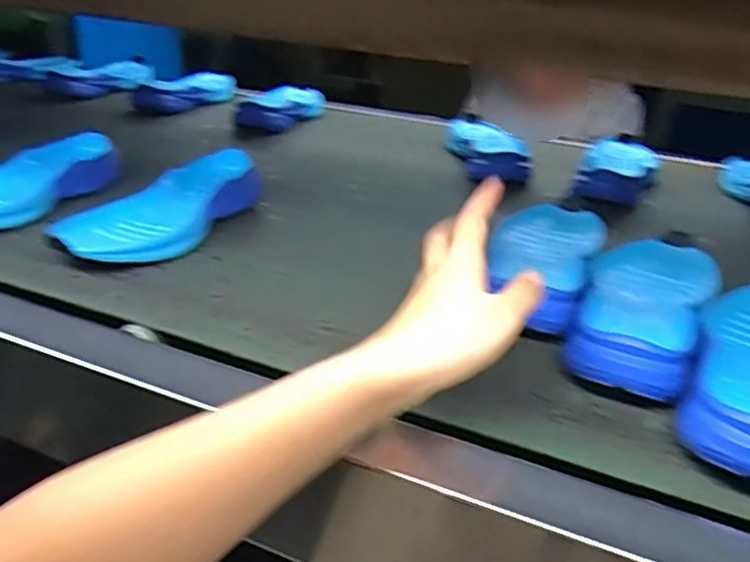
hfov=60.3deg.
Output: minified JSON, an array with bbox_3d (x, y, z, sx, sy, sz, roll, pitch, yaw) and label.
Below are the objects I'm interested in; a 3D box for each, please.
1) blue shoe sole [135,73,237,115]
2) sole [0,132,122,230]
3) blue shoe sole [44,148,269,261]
[{"bbox_3d":[-0.307,-0.315,1.074,0.081,0.039,0.208,18,30,22],"label":"blue shoe sole"},{"bbox_3d":[-0.343,-0.090,0.615,0.087,0.043,0.224,13,28,14],"label":"sole"},{"bbox_3d":[-0.192,-0.067,0.589,0.096,0.045,0.221,13,28,13],"label":"blue shoe sole"}]

